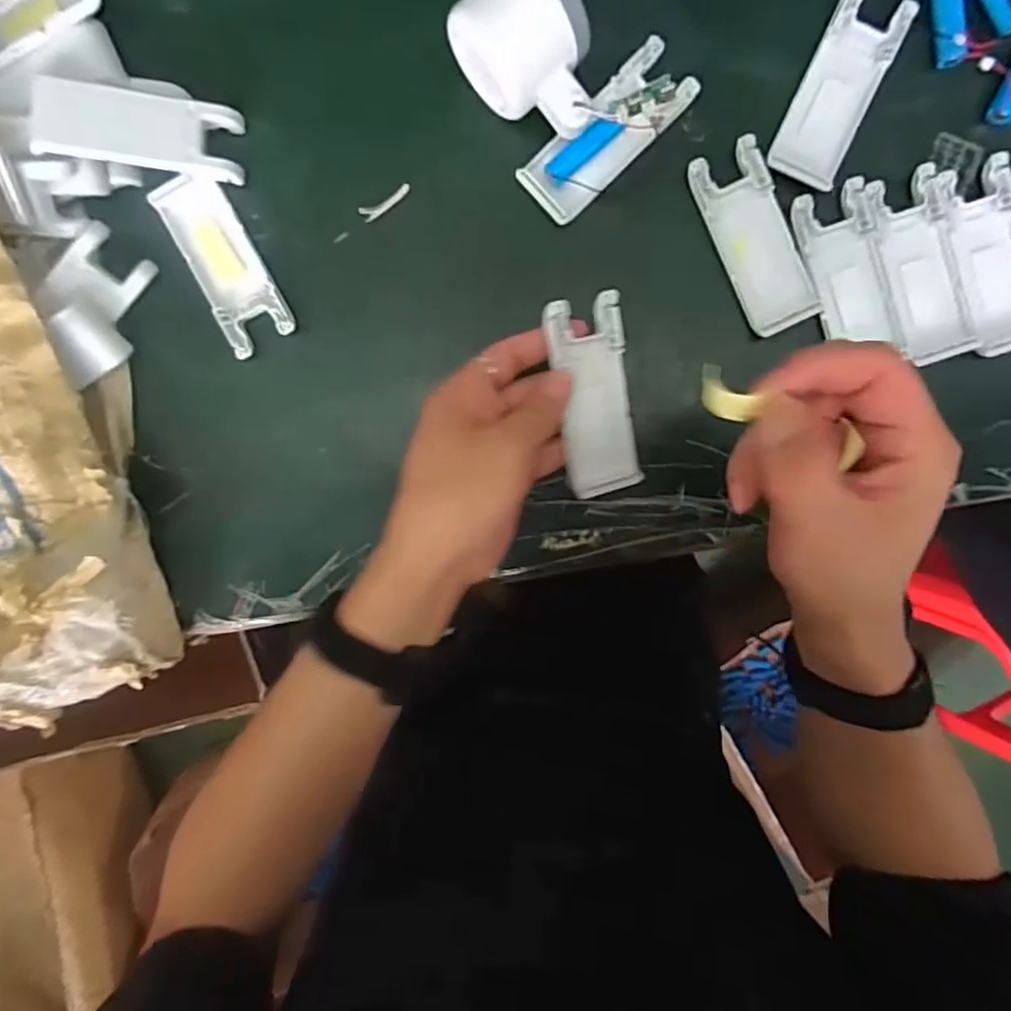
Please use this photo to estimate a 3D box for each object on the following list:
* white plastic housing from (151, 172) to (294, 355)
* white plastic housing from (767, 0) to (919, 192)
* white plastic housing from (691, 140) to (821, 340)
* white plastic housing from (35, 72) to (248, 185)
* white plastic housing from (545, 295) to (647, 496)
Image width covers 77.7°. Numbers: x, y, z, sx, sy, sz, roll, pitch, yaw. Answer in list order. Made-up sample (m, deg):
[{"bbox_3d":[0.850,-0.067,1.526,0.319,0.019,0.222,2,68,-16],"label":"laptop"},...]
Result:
[{"bbox_3d":[-0.162,-0.139,0.361,0.038,0.009,0.102,-28,95,4],"label":"white plastic housing"},{"bbox_3d":[0.184,-0.228,0.344,0.038,0.007,0.102,24,96,-2],"label":"white plastic housing"},{"bbox_3d":[0.140,-0.149,0.352,0.040,0.007,0.102,-24,95,3],"label":"white plastic housing"},{"bbox_3d":[-0.198,-0.204,0.340,0.100,0.016,0.038,0,96,-16],"label":"white plastic housing"},{"bbox_3d":[0.048,-0.059,0.341,0.041,0.013,0.103,-14,106,-15],"label":"white plastic housing"}]

